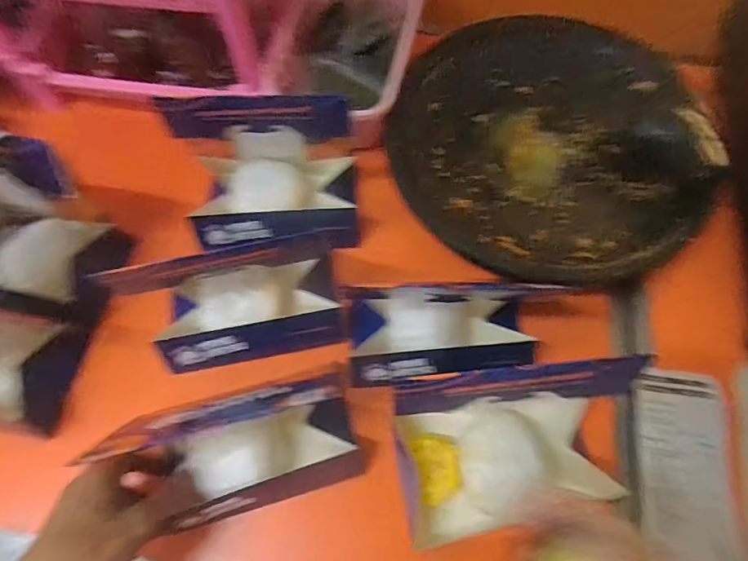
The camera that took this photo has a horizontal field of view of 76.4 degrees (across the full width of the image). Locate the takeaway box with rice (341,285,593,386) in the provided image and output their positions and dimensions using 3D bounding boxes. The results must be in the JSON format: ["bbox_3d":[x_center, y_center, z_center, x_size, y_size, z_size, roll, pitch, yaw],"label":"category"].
[{"bbox_3d":[0.070,0.049,0.457,0.198,0.053,0.091,-3,66,-1],"label":"takeaway box with rice"}]

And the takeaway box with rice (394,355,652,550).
[{"bbox_3d":[0.128,0.141,0.410,0.211,0.041,0.128,-7,66,-3],"label":"takeaway box with rice"}]

